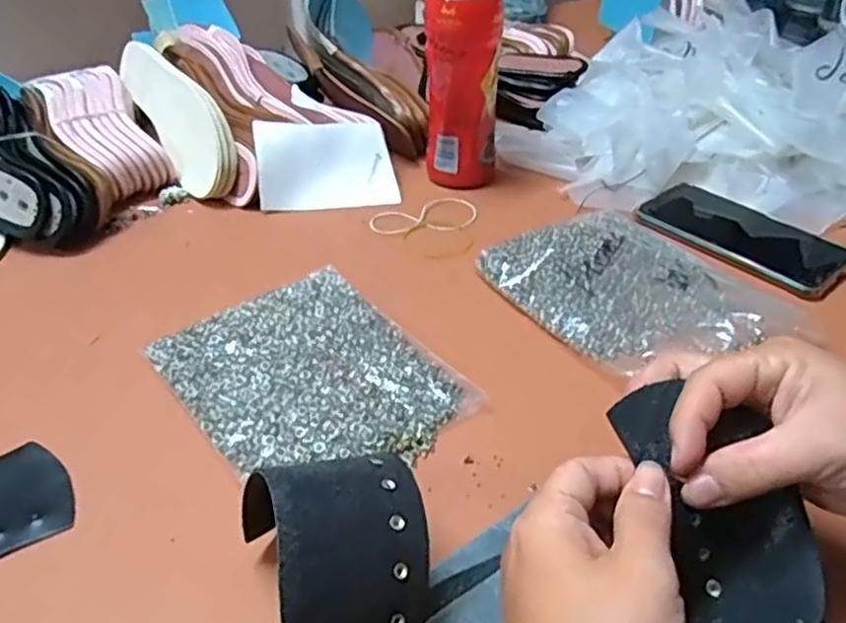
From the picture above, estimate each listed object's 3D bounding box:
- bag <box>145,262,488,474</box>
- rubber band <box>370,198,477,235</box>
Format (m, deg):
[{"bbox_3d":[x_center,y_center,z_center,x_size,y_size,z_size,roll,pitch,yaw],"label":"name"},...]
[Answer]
[{"bbox_3d":[-0.071,0.040,0.428,0.145,0.019,0.177,-29,47,-30],"label":"bag"},{"bbox_3d":[0.003,-0.083,0.586,0.097,0.004,0.049,-14,41,-15],"label":"rubber band"}]

